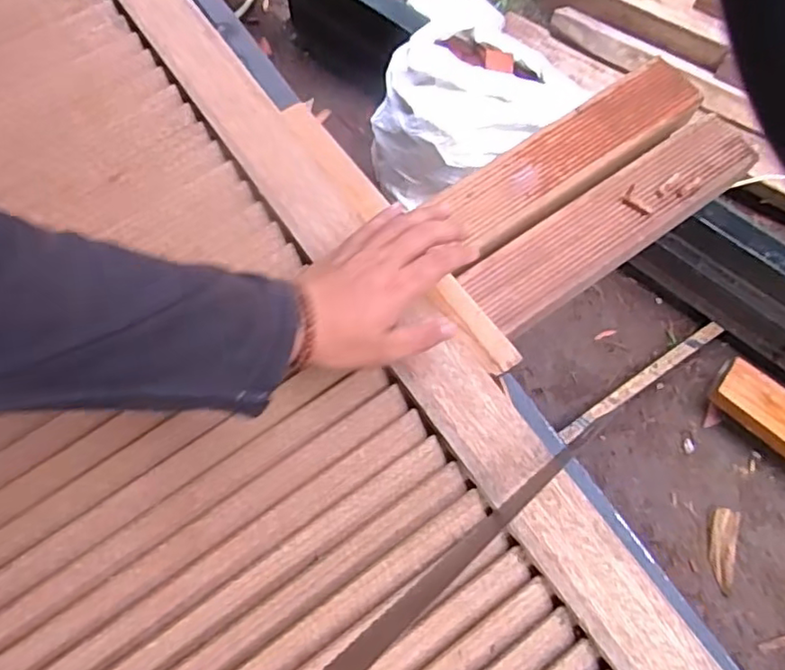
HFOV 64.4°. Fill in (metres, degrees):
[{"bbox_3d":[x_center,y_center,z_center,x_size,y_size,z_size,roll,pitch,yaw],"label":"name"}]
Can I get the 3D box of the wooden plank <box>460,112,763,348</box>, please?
[{"bbox_3d":[0.213,-0.108,0.601,0.322,0.028,0.076,-34,74,-12],"label":"wooden plank"}]

